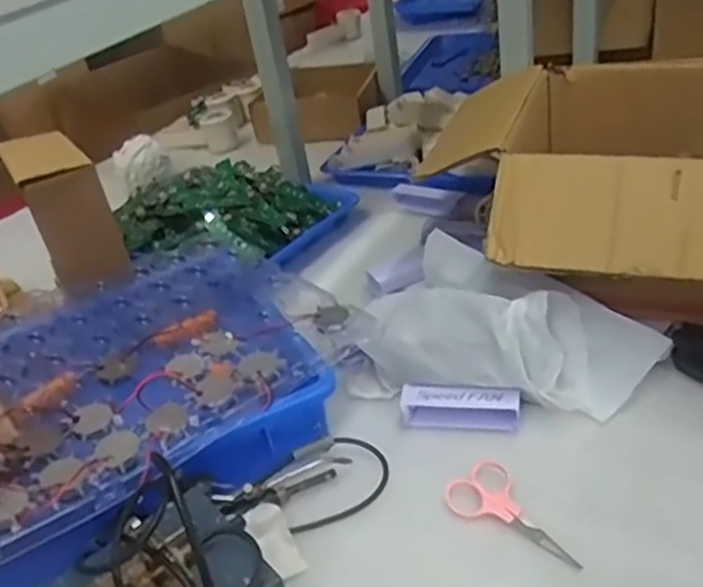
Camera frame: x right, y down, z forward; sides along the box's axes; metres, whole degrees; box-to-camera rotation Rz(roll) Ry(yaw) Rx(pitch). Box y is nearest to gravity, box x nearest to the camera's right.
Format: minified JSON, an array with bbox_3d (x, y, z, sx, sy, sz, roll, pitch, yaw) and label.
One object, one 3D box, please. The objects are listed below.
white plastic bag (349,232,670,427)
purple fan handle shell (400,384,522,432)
[{"bbox_3d":[0.142,0.042,0.664,0.233,0.085,0.146,15,40,31],"label":"white plastic bag"},{"bbox_3d":[0.094,0.098,0.640,0.099,0.027,0.032,1,35,17],"label":"purple fan handle shell"}]

